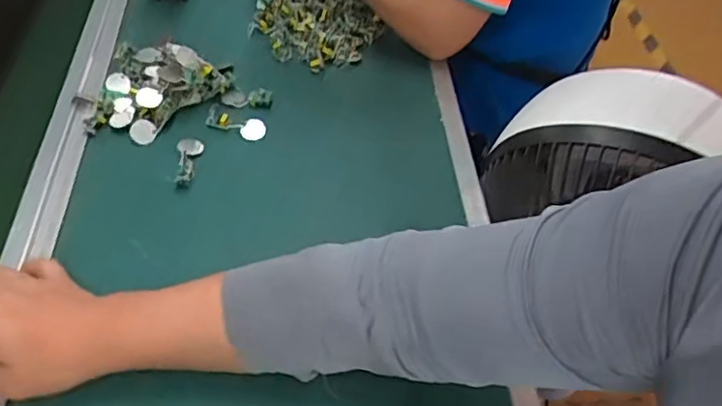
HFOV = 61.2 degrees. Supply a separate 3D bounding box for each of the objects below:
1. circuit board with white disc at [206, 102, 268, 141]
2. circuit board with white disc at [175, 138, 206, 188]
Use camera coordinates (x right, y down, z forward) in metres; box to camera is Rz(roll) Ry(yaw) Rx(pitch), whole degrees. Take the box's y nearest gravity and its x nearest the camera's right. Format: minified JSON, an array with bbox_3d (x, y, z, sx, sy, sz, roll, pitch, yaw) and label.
[{"bbox_3d":[-0.125,-0.083,0.623,0.060,0.014,0.028,15,53,14],"label":"circuit board with white disc"},{"bbox_3d":[-0.167,-0.042,0.597,0.026,0.012,0.064,-9,51,-6],"label":"circuit board with white disc"}]

